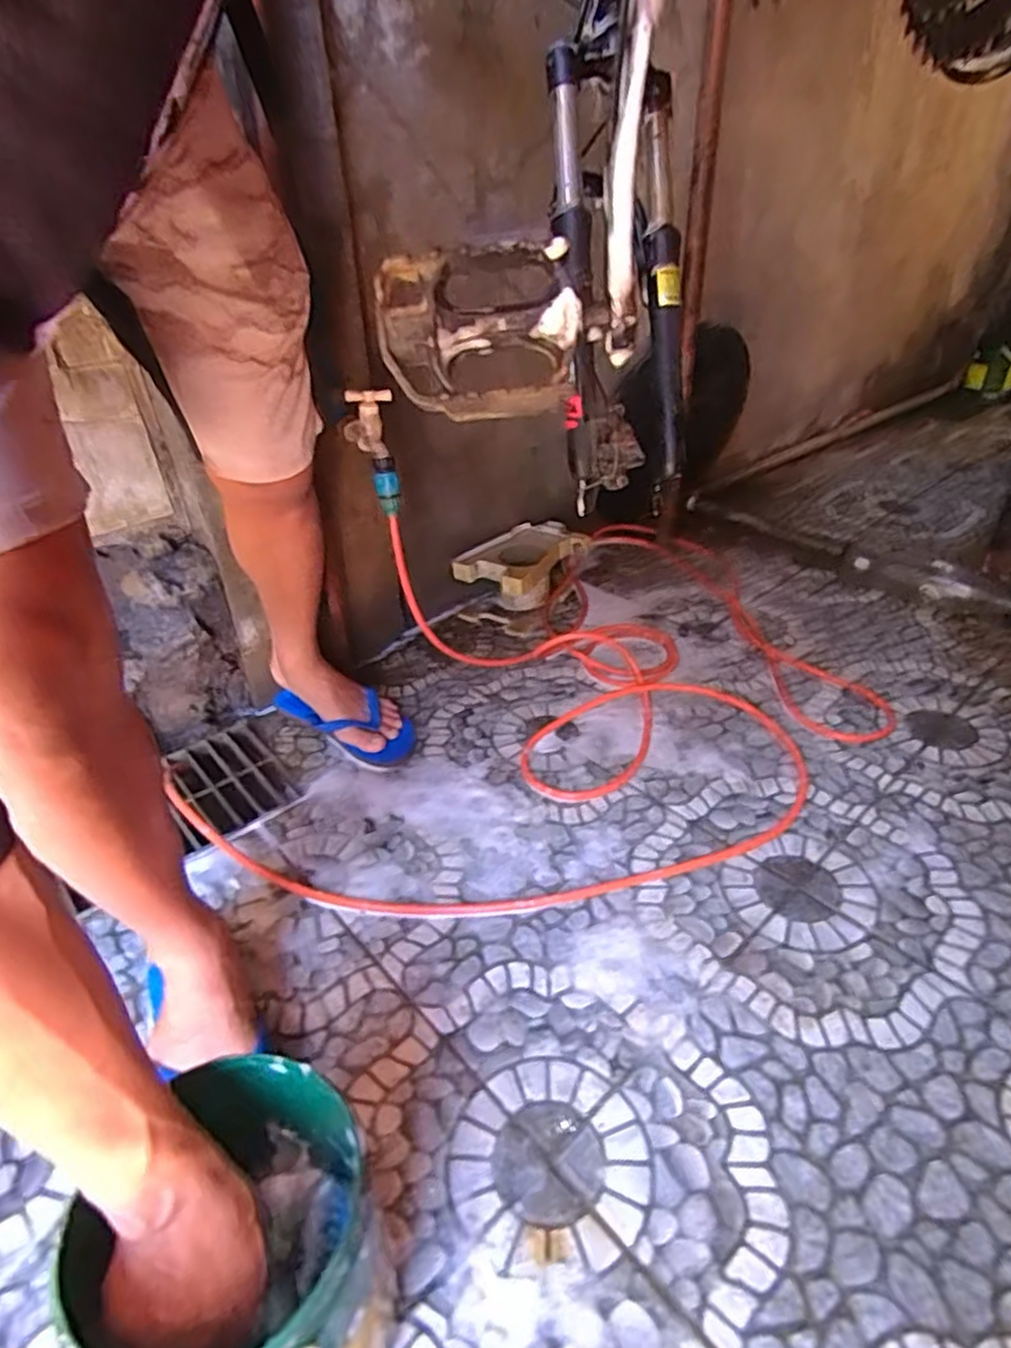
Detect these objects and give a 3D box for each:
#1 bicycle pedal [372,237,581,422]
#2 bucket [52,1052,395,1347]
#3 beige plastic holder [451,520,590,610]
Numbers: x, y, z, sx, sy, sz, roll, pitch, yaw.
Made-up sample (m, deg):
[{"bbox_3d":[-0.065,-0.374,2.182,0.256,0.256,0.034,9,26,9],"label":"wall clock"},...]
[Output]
[{"bbox_3d":[-0.013,-0.166,0.342,0.093,0.077,0.024,-1,13,1],"label":"bicycle pedal"},{"bbox_3d":[-0.153,0.370,0.439,0.151,0.188,0.173,-3,35,2],"label":"bucket"},{"bbox_3d":[0.040,-0.198,1.381,0.169,0.121,0.260,22,42,32],"label":"beige plastic holder"}]

